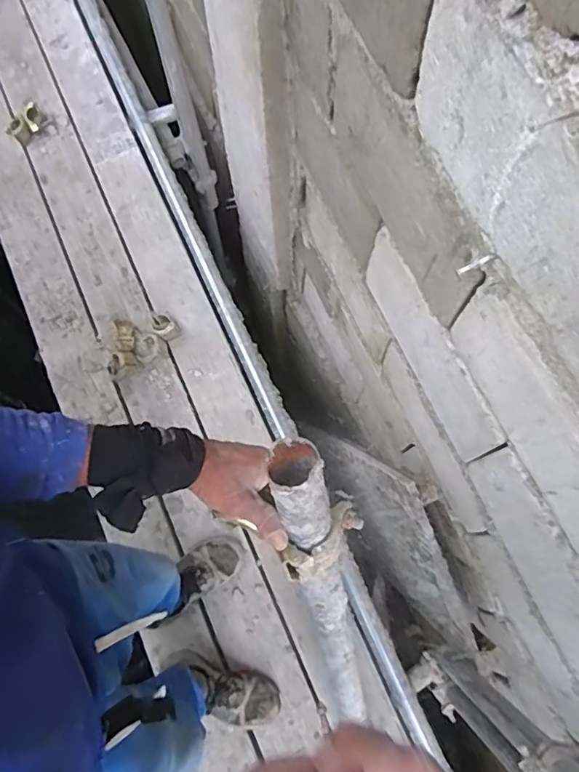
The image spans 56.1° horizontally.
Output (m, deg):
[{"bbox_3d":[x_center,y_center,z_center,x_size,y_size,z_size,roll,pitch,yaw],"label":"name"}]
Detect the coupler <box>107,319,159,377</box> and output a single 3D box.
[{"bbox_3d":[-0.435,-0.115,1.449,0.150,0.047,0.152,-30,76,-7],"label":"coupler"}]

